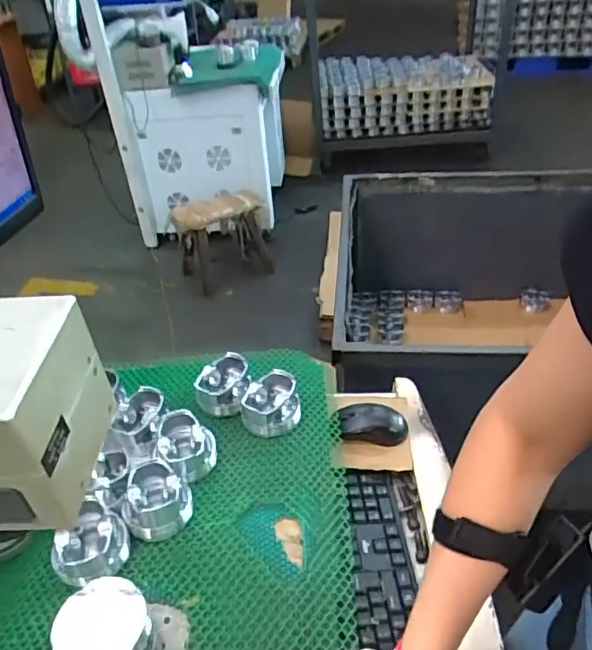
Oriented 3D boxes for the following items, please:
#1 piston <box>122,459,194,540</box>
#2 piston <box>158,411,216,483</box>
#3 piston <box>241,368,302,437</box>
[{"bbox_3d":[-0.165,0.204,0.655,0.077,0.047,0.081,-3,37,3],"label":"piston"},{"bbox_3d":[-0.143,0.156,0.724,0.073,0.046,0.082,-13,38,-10],"label":"piston"},{"bbox_3d":[-0.035,0.108,0.763,0.080,0.048,0.076,-3,37,3],"label":"piston"}]

